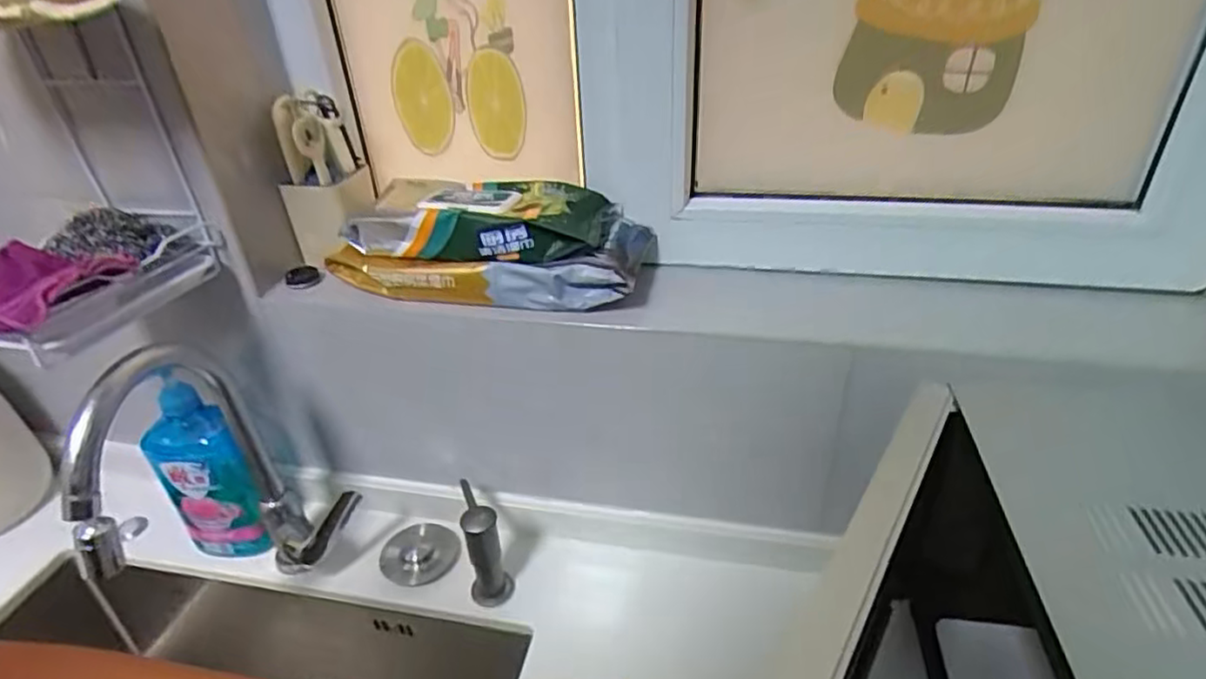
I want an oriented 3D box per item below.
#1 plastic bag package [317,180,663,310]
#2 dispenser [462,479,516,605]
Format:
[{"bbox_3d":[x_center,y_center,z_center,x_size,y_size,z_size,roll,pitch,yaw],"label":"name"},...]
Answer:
[{"bbox_3d":[-0.114,-0.100,0.682,0.308,0.090,0.111,4,34,11],"label":"plastic bag package"},{"bbox_3d":[-0.131,0.221,0.732,0.043,0.123,0.078,-12,34,-14],"label":"dispenser"}]

